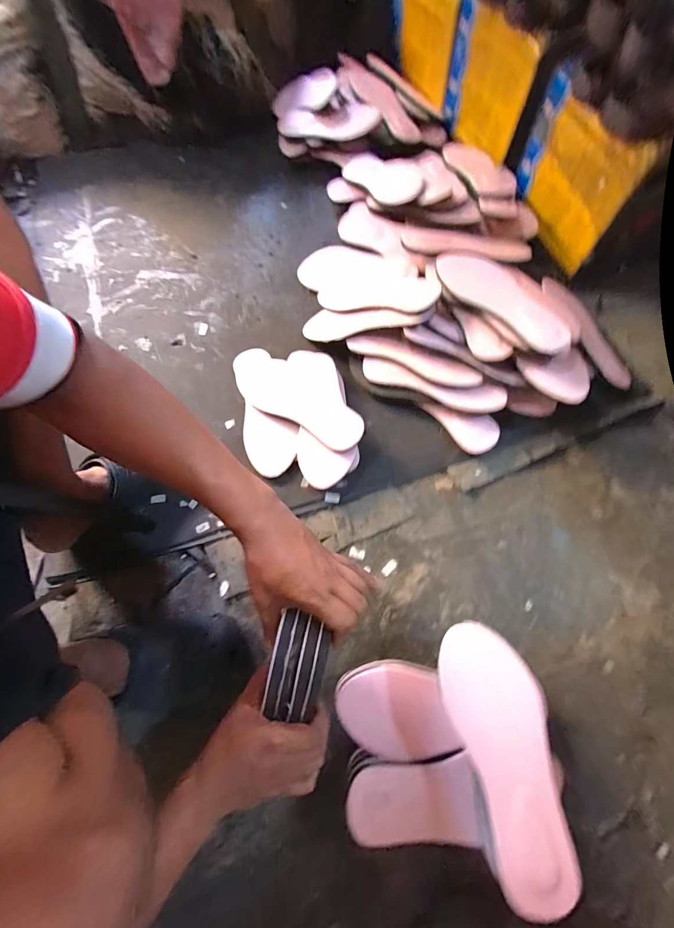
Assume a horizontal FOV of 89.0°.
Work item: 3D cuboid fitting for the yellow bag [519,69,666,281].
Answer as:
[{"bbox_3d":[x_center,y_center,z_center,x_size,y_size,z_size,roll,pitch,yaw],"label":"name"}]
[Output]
[{"bbox_3d":[0.417,-0.511,0.625,0.021,0.198,0.238,-25,72,-8],"label":"yellow bag"}]

